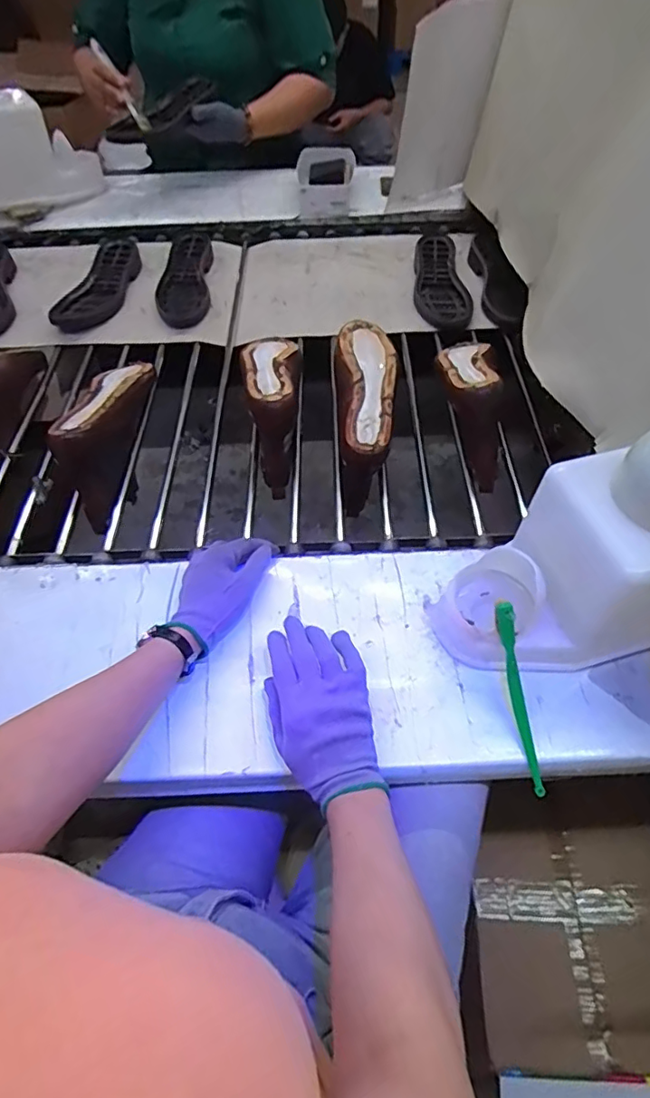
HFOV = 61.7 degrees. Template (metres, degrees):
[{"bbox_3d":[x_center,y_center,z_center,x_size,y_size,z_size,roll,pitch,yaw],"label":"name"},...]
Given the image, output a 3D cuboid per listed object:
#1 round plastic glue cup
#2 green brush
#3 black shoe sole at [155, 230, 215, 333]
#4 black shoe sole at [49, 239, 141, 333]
[{"bbox_3d":[0.152,0.057,0.522,0.083,0.089,0.085,-1,55,1],"label":"round plastic glue cup"},{"bbox_3d":[0.174,0.132,0.487,0.012,0.019,0.172,-12,92,-7],"label":"green brush"},{"bbox_3d":[-0.261,-0.508,1.012,0.093,0.025,0.285,-5,55,-2],"label":"black shoe sole"},{"bbox_3d":[-0.412,-0.483,0.984,0.093,0.034,0.293,4,55,5],"label":"black shoe sole"}]

